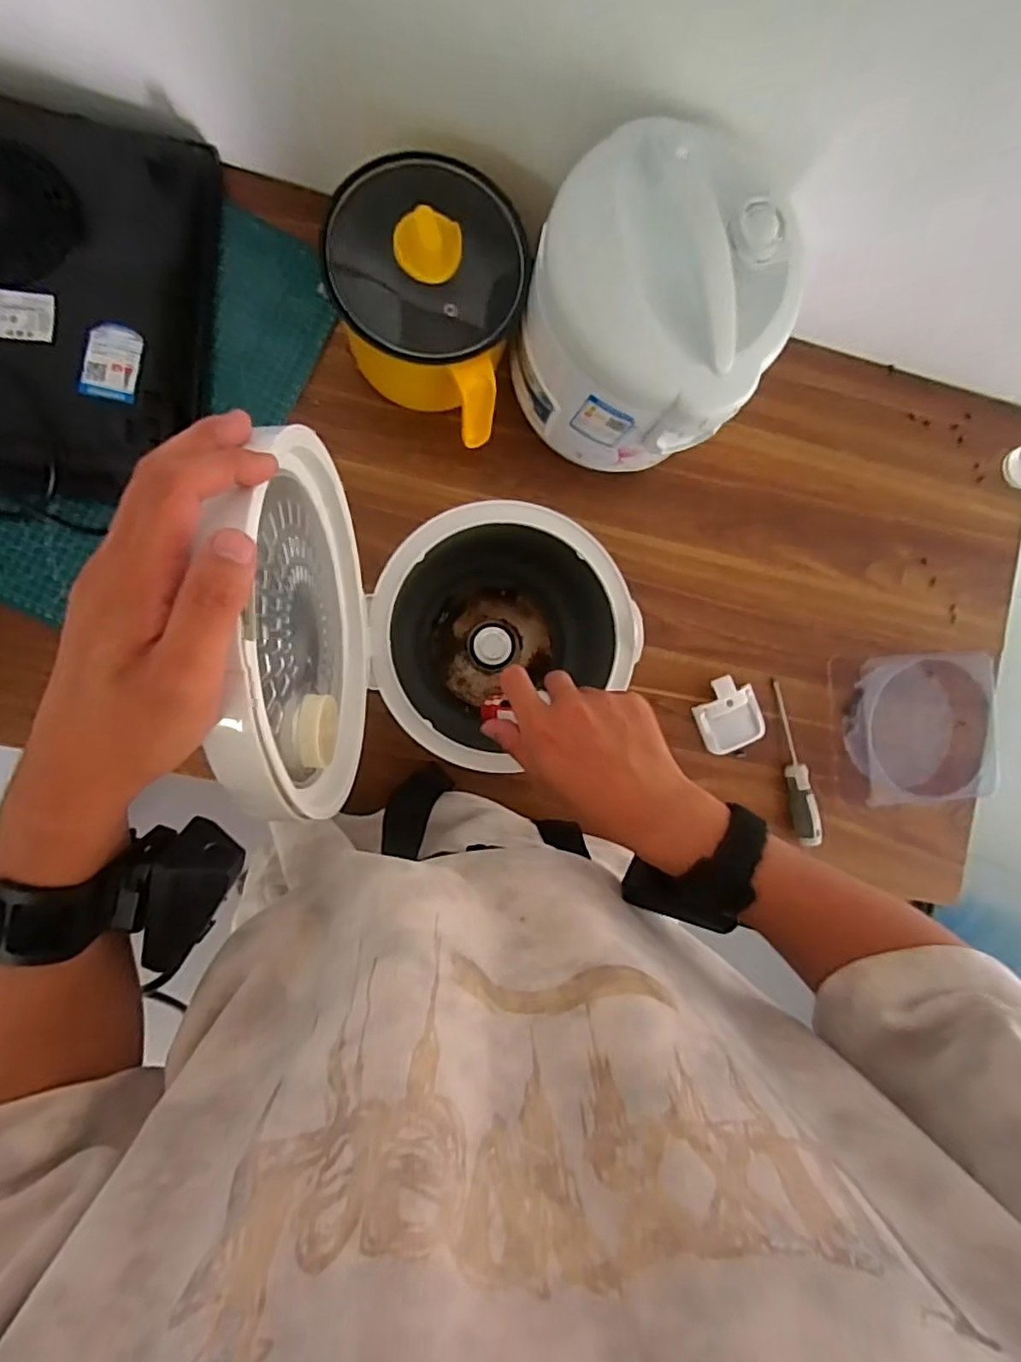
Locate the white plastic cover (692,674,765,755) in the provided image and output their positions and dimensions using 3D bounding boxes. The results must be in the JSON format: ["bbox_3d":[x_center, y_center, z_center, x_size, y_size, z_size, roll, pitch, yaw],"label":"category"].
[{"bbox_3d":[0.241,0.036,0.680,0.078,0.019,0.078,-21,99,-10],"label":"white plastic cover"}]

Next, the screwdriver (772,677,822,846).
[{"bbox_3d":[0.316,0.090,0.684,0.024,0.029,0.181,-9,91,-8],"label":"screwdriver"}]

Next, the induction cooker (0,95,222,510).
[{"bbox_3d":[-0.425,-0.342,0.560,0.268,0.062,0.352,7,88,-8],"label":"induction cooker"}]

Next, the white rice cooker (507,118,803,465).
[{"bbox_3d":[0.118,-0.313,0.532,0.202,0.191,0.191,0,89,-8],"label":"white rice cooker"}]

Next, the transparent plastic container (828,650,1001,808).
[{"bbox_3d":[0.464,0.055,0.701,0.180,0.047,0.175,0,89,-8],"label":"transparent plastic container"}]

